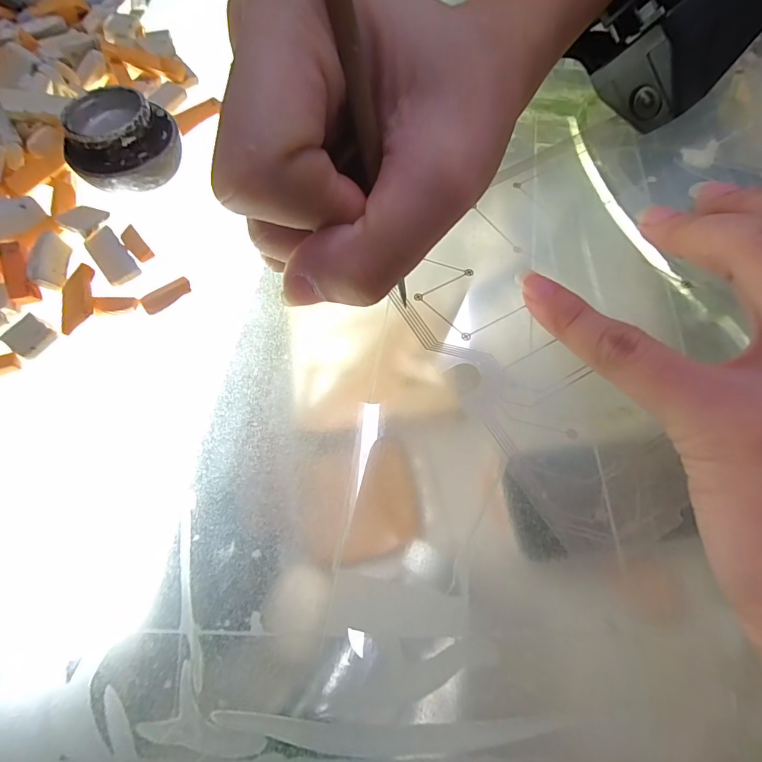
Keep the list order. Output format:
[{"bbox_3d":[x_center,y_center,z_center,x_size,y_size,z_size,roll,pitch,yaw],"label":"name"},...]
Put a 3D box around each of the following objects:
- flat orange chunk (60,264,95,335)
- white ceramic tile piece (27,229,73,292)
[{"bbox_3d":[-0.092,-0.026,0.121,0.008,0.004,0.023,-14,65,-4],"label":"flat orange chunk"},{"bbox_3d":[-0.106,-0.039,0.127,0.006,0.007,0.020,-10,65,-2],"label":"white ceramic tile piece"}]

